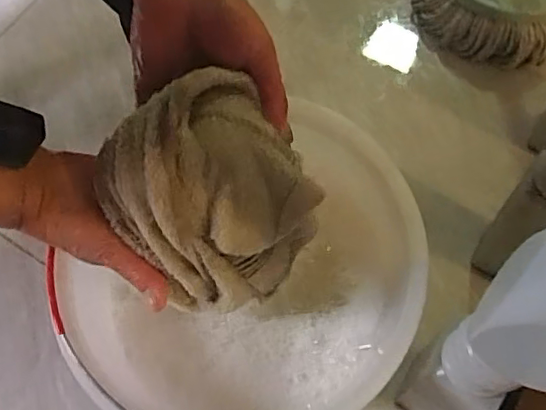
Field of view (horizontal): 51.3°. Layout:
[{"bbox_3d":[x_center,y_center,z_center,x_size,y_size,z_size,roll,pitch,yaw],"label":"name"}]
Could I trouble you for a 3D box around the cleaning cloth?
[{"bbox_3d":[-0.039,-0.004,0.355,0.107,0.126,0.102,-37,69,-13],"label":"cleaning cloth"}]

